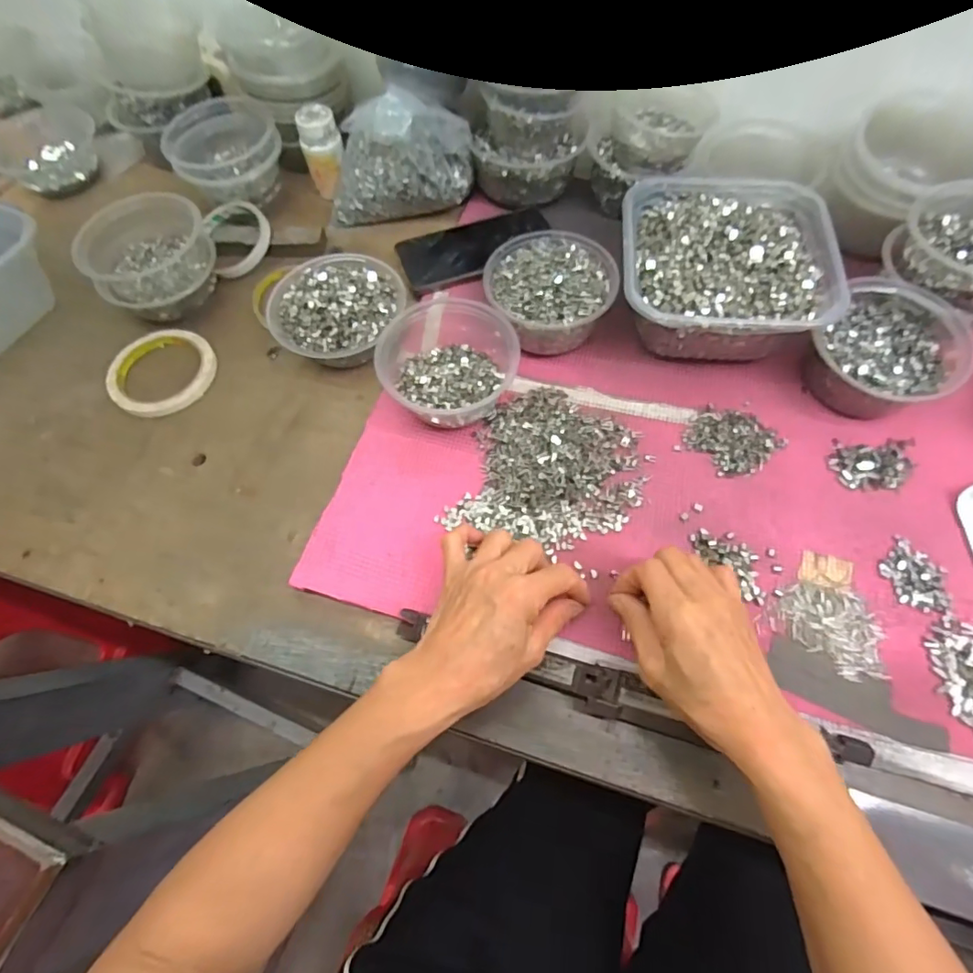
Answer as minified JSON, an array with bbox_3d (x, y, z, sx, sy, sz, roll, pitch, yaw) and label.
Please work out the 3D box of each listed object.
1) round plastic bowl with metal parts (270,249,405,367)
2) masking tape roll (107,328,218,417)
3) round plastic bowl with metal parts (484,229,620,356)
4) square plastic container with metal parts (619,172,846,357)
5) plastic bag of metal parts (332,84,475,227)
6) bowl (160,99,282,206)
[{"bbox_3d":[-0.137,-0.162,0.503,0.116,0.051,0.110,-1,63,2],"label":"round plastic bowl with metal parts"},{"bbox_3d":[-0.315,-0.110,0.518,0.097,0.019,0.100,-1,63,2],"label":"masking tape roll"},{"bbox_3d":[0.058,-0.178,0.494,0.110,0.057,0.112,-1,63,2],"label":"round plastic bowl with metal parts"},{"bbox_3d":[0.206,-0.206,0.493,0.167,0.073,0.197,3,63,4],"label":"square plastic container with metal parts"},{"bbox_3d":[-0.093,-0.339,0.562,0.149,0.109,0.069,9,64,7],"label":"plastic bag of metal parts"},{"bbox_3d":[-0.282,-0.360,0.586,0.108,0.065,0.102,-1,63,2],"label":"bowl"}]

